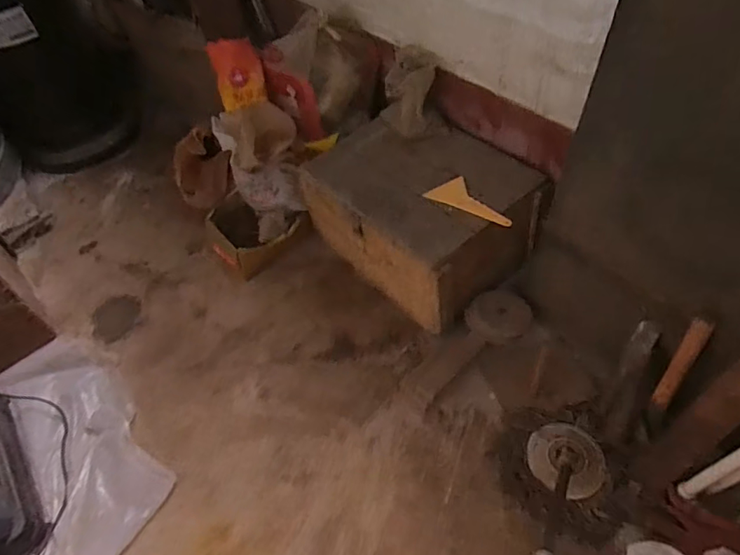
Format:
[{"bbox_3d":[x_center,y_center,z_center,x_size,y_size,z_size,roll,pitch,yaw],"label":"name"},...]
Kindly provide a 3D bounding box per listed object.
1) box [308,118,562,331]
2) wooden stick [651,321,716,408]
[{"bbox_3d":[0.129,-0.176,1.355,0.359,0.275,0.555,-37,56,-21],"label":"box"},{"bbox_3d":[0.585,0.164,0.961,0.029,0.197,0.027,21,27,16],"label":"wooden stick"}]

